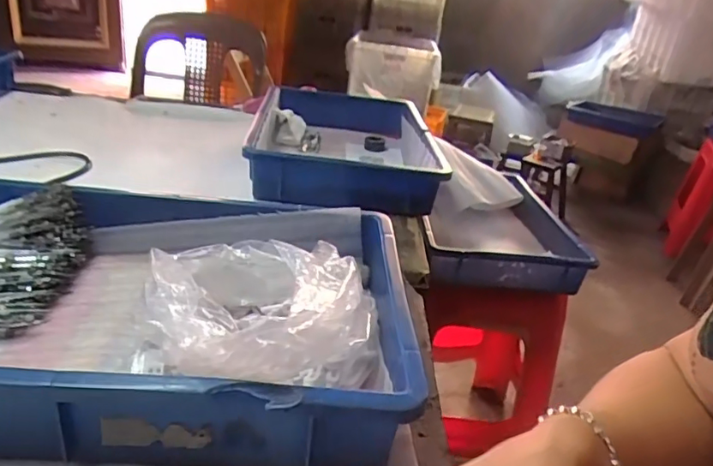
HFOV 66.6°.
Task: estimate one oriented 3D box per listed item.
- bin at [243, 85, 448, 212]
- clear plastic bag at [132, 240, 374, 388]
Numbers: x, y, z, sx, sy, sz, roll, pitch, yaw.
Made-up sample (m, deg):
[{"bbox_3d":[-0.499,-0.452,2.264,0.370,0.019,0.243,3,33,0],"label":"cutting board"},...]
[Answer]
[{"bbox_3d":[-0.026,-0.153,0.921,0.289,0.073,0.434,4,26,-9],"label":"bin"},{"bbox_3d":[-0.069,0.067,0.409,0.174,0.101,0.186,-1,26,-16],"label":"clear plastic bag"}]

